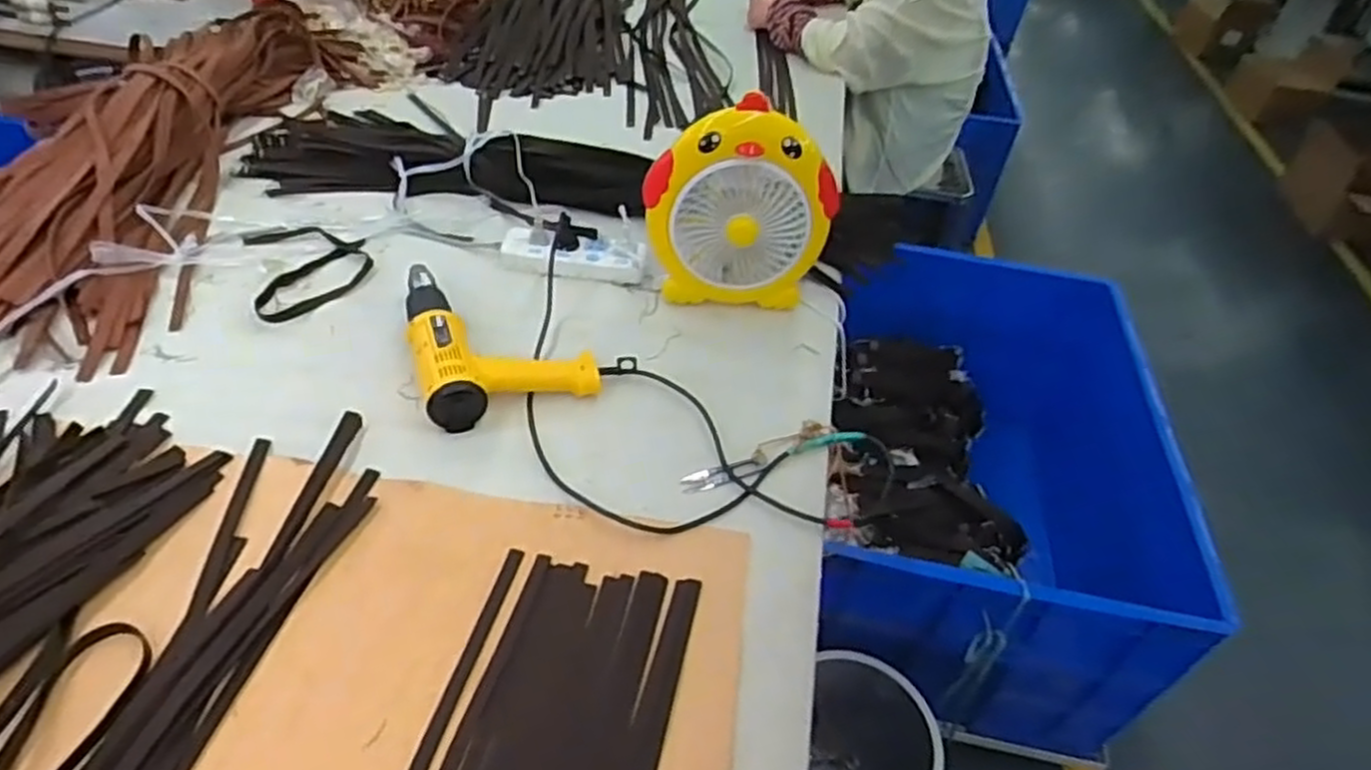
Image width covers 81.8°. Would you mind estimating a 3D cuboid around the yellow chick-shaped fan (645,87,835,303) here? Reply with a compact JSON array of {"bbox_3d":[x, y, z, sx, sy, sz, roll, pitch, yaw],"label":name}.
[{"bbox_3d":[0.069,-0.222,1.045,0.242,0.259,0.087,3,45,-4],"label":"yellow chick-shaped fan"}]

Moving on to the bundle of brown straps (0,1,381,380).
[{"bbox_3d":[-0.806,-0.355,1.178,0.386,0.108,0.959,5,45,-1],"label":"bundle of brown straps"}]

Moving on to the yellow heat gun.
[{"bbox_3d":[-0.246,-0.075,0.999,0.204,0.059,0.276,-14,49,-19],"label":"yellow heat gun"}]

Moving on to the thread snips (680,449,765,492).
[{"bbox_3d":[0.046,0.097,0.889,0.098,0.010,0.028,-13,48,-18],"label":"thread snips"}]

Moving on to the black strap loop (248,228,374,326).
[{"bbox_3d":[-0.518,-0.168,1.095,0.154,0.009,0.188,-18,50,-22],"label":"black strap loop"}]

